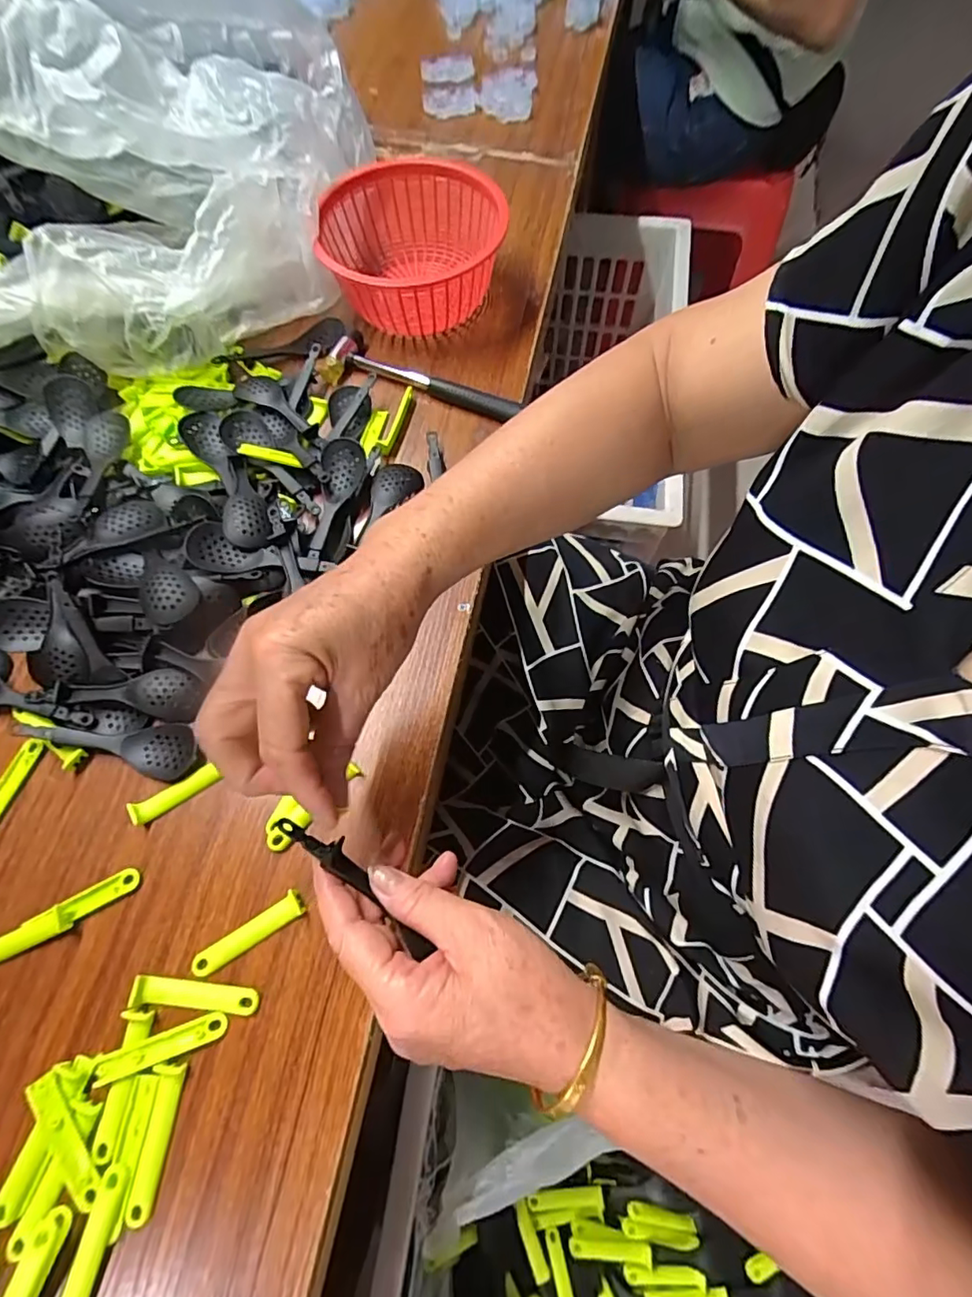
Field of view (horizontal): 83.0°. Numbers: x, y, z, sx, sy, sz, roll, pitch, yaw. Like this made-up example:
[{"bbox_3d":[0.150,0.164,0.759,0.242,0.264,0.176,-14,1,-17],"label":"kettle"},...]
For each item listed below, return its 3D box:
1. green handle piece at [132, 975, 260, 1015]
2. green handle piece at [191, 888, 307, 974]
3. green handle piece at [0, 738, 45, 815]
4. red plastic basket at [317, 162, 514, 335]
[{"bbox_3d":[-0.182,0.217,0.344,0.076,0.007,0.015,5,69,2],"label":"green handle piece"},{"bbox_3d":[-0.154,0.185,0.357,0.075,0.006,0.016,-30,72,-10],"label":"green handle piece"},{"bbox_3d":[-0.345,0.101,0.396,0.014,0.004,0.076,19,71,8],"label":"green handle piece"},{"bbox_3d":[-0.069,-0.388,0.543,0.174,0.072,0.171,-1,68,0],"label":"red plastic basket"}]

